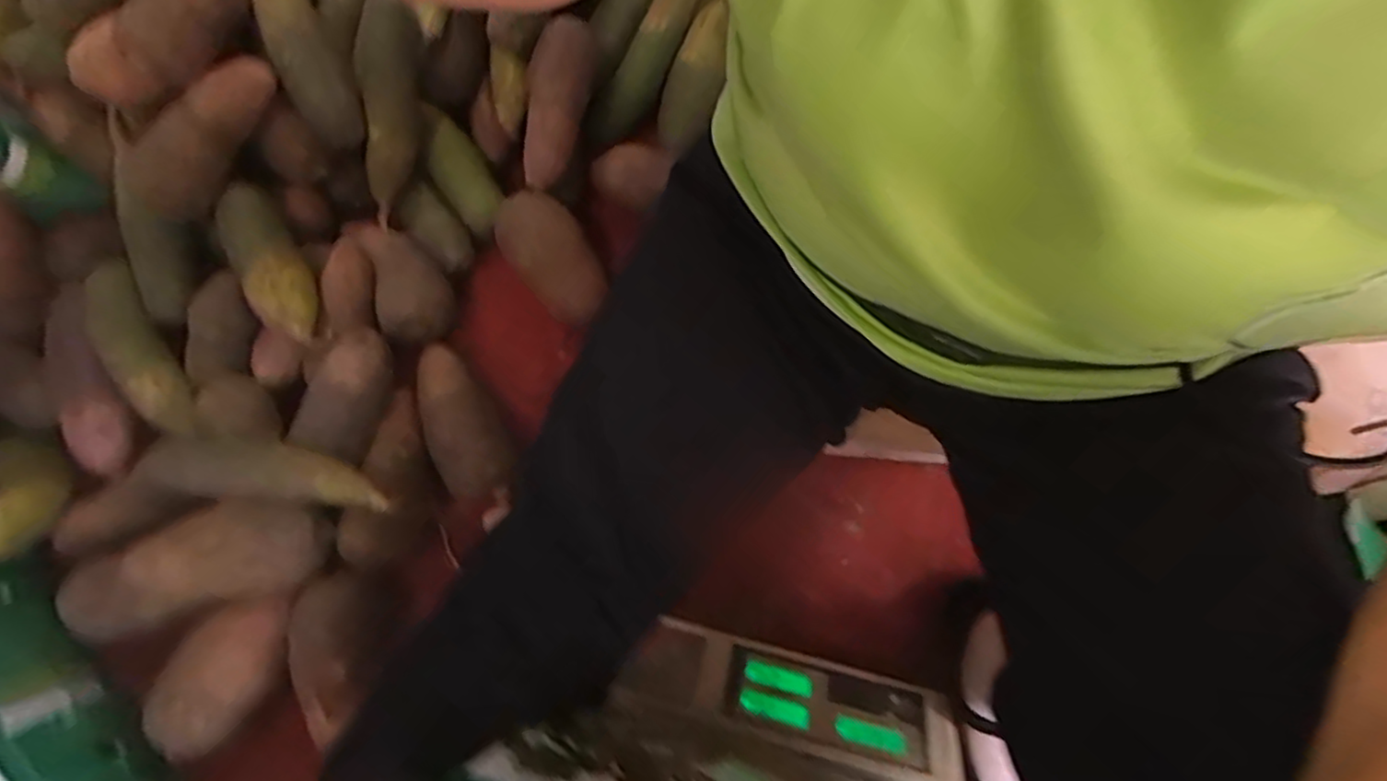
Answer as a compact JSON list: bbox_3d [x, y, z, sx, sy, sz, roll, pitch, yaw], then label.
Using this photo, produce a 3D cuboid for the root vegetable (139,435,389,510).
[{"bbox_3d":[-0.398,0.076,0.615,0.250,0.047,0.058,6,73,3],"label":"root vegetable"}]

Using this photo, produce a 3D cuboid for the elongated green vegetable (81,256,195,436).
[{"bbox_3d":[-0.563,-0.038,0.672,0.056,0.055,0.190,-30,74,-8],"label":"elongated green vegetable"}]

